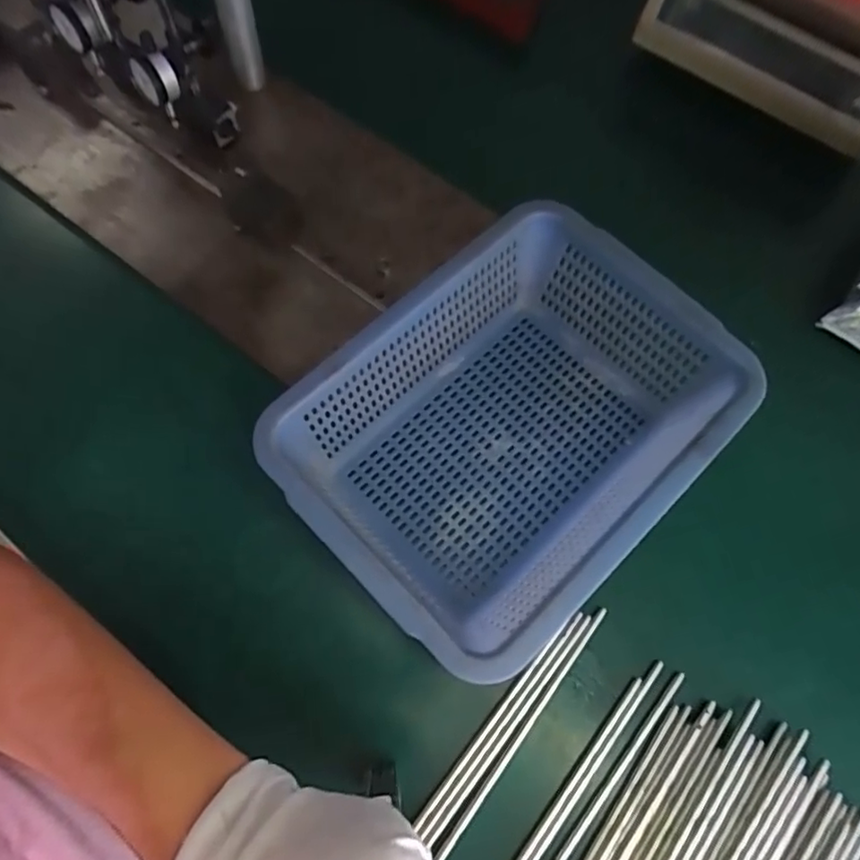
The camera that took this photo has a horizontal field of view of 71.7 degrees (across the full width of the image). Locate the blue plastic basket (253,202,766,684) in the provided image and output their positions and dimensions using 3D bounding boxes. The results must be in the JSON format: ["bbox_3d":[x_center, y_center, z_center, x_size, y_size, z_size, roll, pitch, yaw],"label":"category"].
[{"bbox_3d":[0.058,0.001,0.452,0.301,0.104,0.224,-42,76,-14],"label":"blue plastic basket"}]

